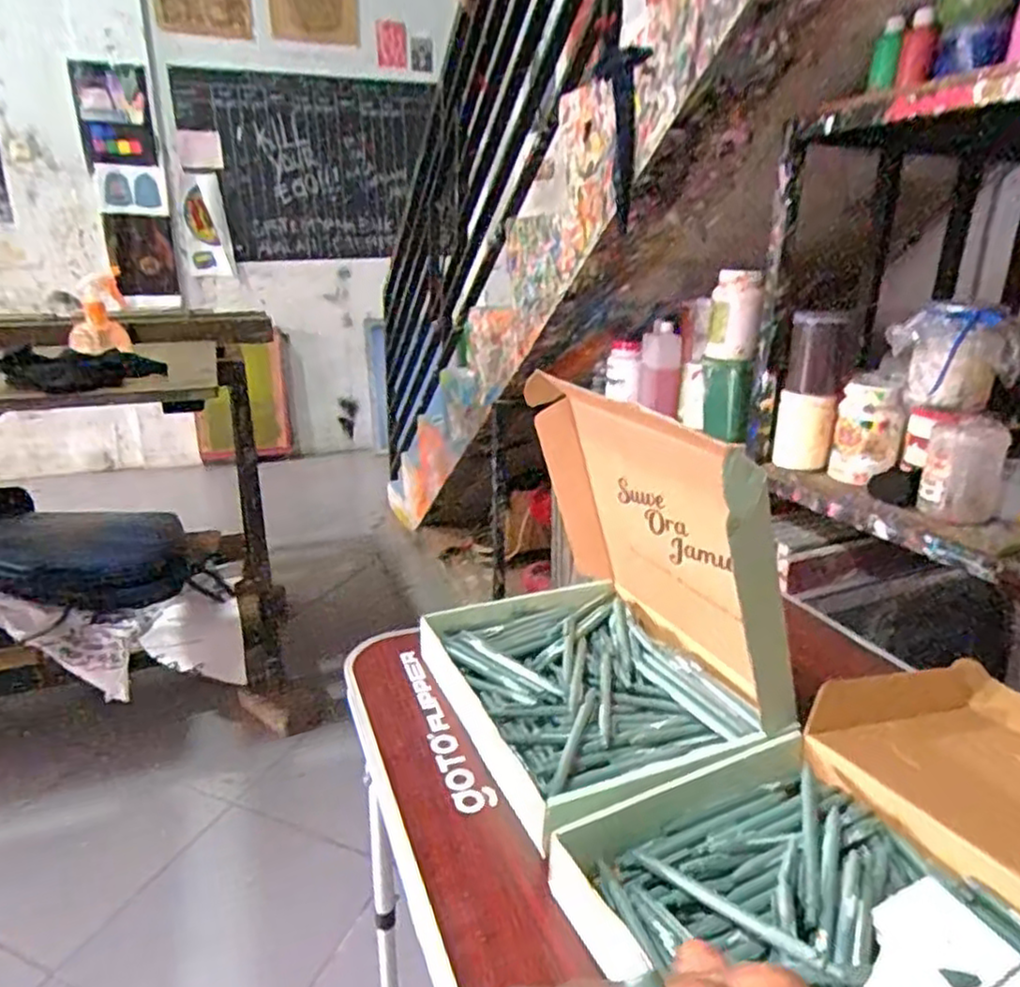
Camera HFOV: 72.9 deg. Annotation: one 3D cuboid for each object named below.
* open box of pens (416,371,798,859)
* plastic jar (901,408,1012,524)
[{"bbox_3d":[0.077,0.065,0.675,0.282,0.253,0.348,-5,20,-16],"label":"open box of pens"},{"bbox_3d":[0.650,-0.046,1.016,0.097,0.140,0.122,5,20,12],"label":"plastic jar"}]

